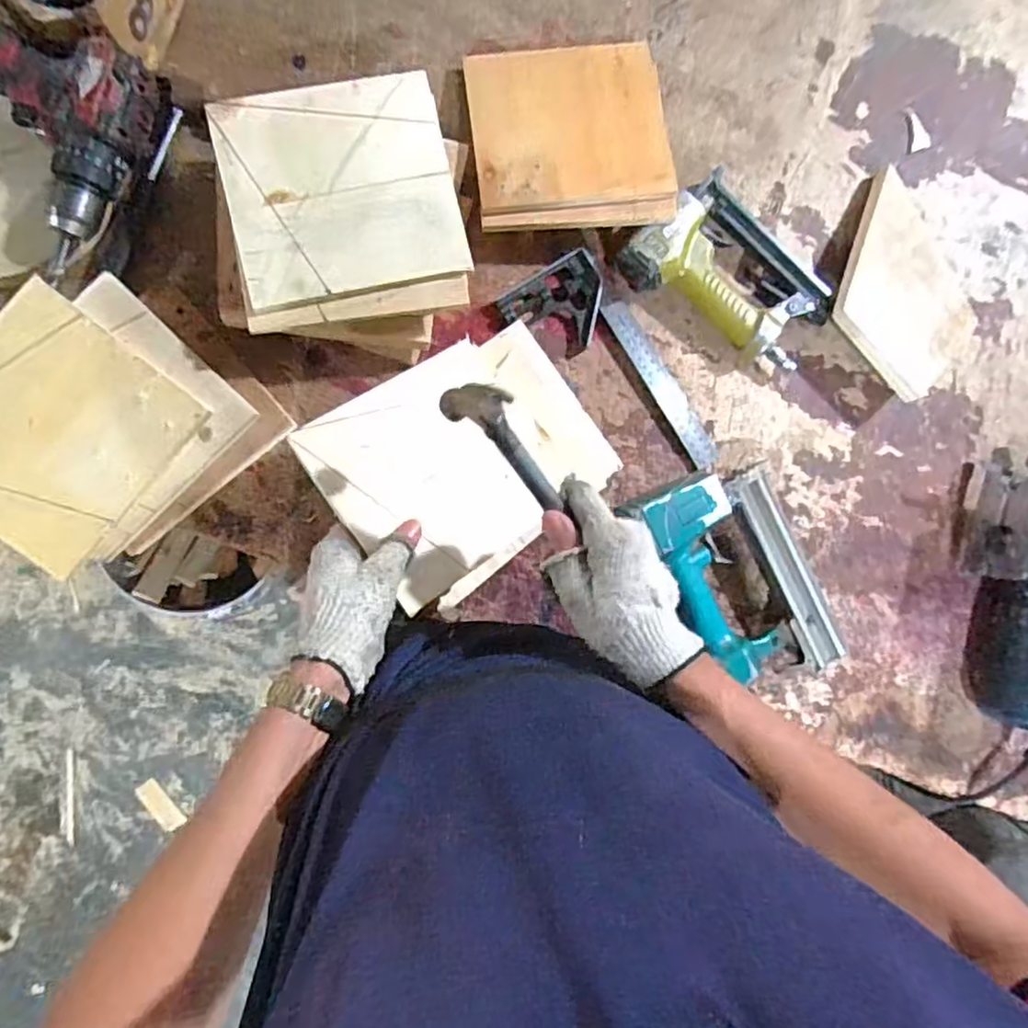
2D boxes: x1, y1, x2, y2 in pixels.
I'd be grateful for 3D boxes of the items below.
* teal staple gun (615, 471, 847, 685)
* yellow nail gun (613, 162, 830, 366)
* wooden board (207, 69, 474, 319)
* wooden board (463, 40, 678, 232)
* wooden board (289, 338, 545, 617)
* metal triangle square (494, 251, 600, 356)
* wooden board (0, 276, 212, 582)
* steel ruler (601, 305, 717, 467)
[{"bbox_3d":[0.217,0.058,0.617,0.138,0.059,0.223,-28,90,-7],"label":"teal staple gun"},{"bbox_3d":[0.217,-0.238,0.627,0.193,0.044,0.140,36,84,-3],"label":"yellow nail gun"},{"bbox_3d":[-0.140,-0.266,0.529,0.178,0.015,0.164,-14,90,-7],"label":"wooden board"},{"bbox_3d":[0.053,-0.364,0.623,0.185,0.022,0.185,-4,78,-3],"label":"wooden board"},{"bbox_3d":[-0.061,-0.037,0.542,0.177,0.013,0.171,-34,91,-23],"label":"wooden board"},{"bbox_3d":[0.045,-0.197,0.629,0.099,0.017,0.082,-32,91,-6],"label":"metal triangle square"},{"bbox_3d":[-0.378,-0.067,0.528,0.164,0.011,0.180,40,84,-12],"label":"wooden board"},{"bbox_3d":[0.147,-0.128,0.642,0.031,0.006,0.184,-33,96,-12],"label":"steel ruler"}]

